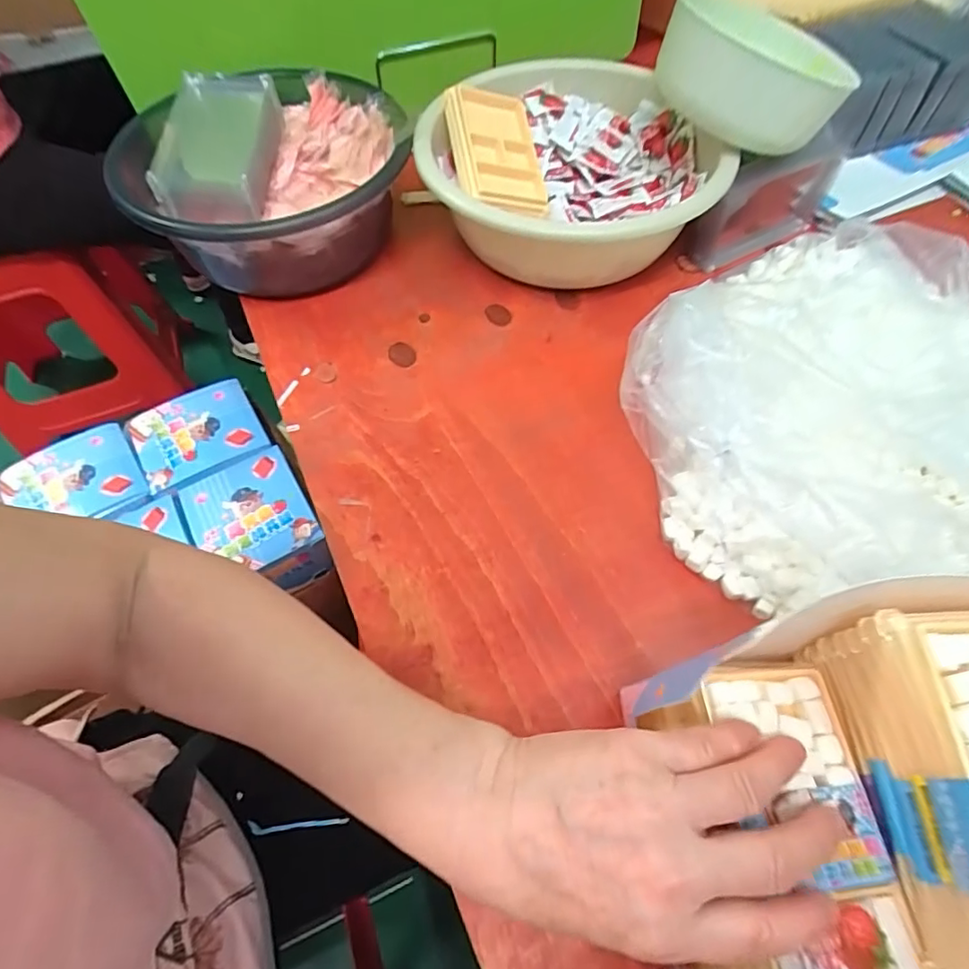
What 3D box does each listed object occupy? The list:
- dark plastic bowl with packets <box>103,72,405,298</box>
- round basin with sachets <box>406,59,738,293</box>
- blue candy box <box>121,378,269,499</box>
[{"bbox_3d":[-0.203,-0.295,0.546,0.247,0.118,0.278,-13,60,-5],"label":"dark plastic bowl with packets"},{"bbox_3d":[0.074,-0.295,0.544,0.267,0.096,0.265,-1,60,2],"label":"round basin with sachets"},{"bbox_3d":[-0.409,-0.071,0.791,0.164,0.027,0.138,-27,62,-13],"label":"blue candy box"}]

